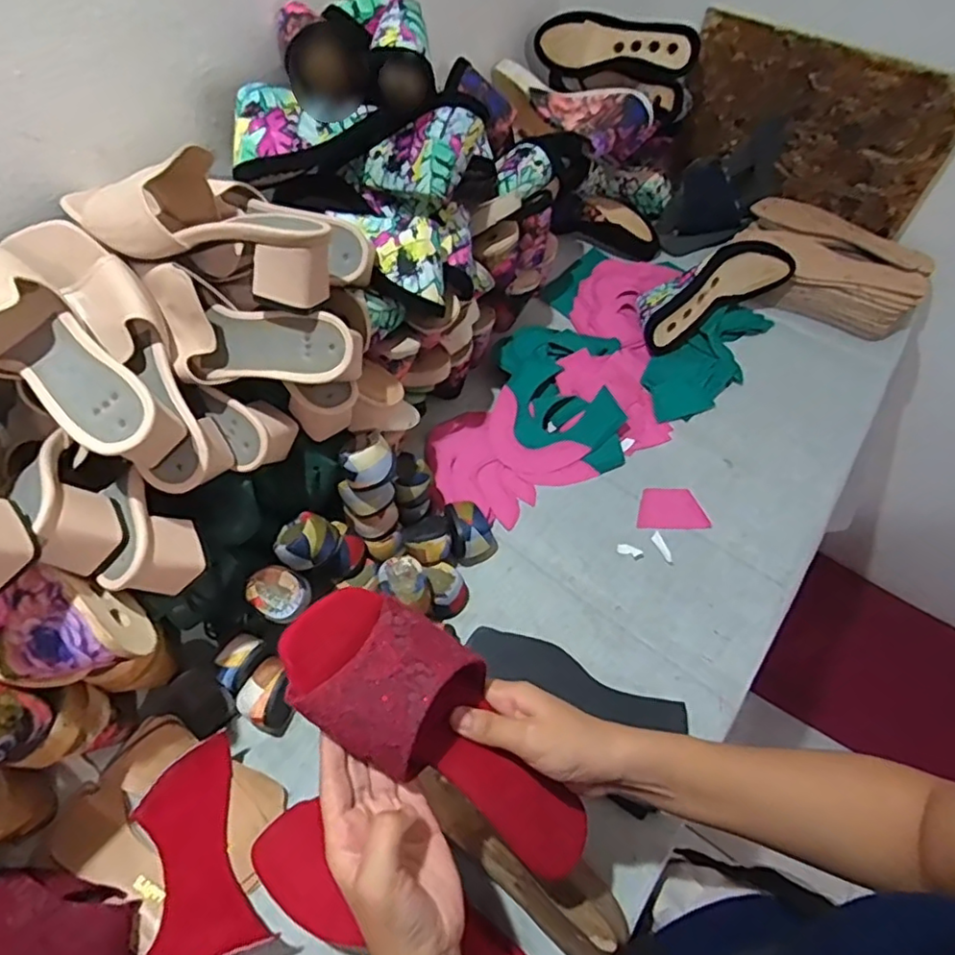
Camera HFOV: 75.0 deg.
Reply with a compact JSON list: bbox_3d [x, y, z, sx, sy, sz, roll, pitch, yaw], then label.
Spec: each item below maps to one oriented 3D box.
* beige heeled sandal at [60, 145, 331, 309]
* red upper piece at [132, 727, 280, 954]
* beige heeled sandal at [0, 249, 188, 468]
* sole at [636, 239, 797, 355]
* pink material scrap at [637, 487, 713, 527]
[{"bbox_3d":[-0.220,-0.198,0.497,0.208,0.073,0.106,29,61,18],"label":"beige heeled sandal"},{"bbox_3d":[-0.236,0.313,0.520,0.089,0.031,0.161,-18,58,-11],"label":"red upper piece"},{"bbox_3d":[-0.324,-0.095,0.448,0.238,0.084,0.083,36,62,2],"label":"beige heeled sandal"},{"bbox_3d":[0.318,-0.258,0.856,0.229,0.082,0.077,-32,25,-10],"label":"sole"},{"bbox_3d":[0.226,0.035,0.724,0.077,0.004,0.055,0,53,6],"label":"pink material scrap"}]

